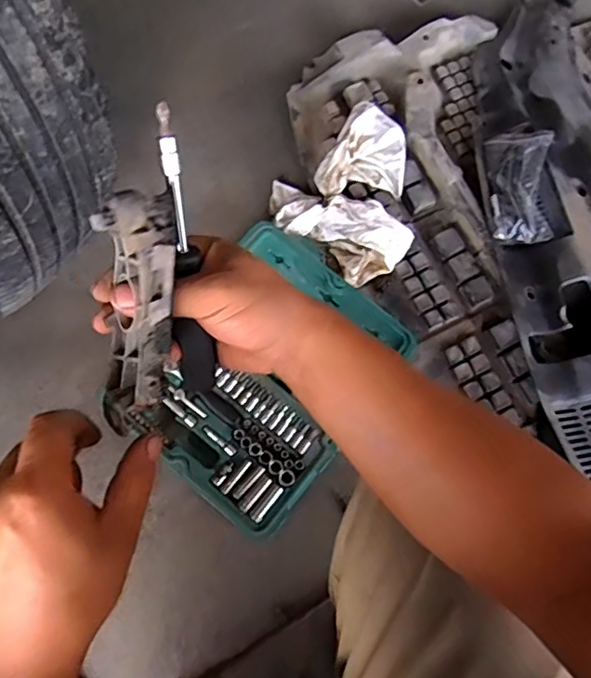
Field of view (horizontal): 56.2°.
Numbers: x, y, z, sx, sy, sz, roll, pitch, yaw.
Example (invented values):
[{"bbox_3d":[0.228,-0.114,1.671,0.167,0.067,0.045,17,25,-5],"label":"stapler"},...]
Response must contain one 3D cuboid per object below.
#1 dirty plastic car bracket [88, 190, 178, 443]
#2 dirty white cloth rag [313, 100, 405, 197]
[{"bbox_3d":[-0.084,-0.015,0.299,0.039,0.028,0.123,6,100,1],"label":"dirty plastic car bracket"},{"bbox_3d":[0.101,-0.274,0.826,0.131,0.049,0.158,11,71,3],"label":"dirty white cloth rag"}]

